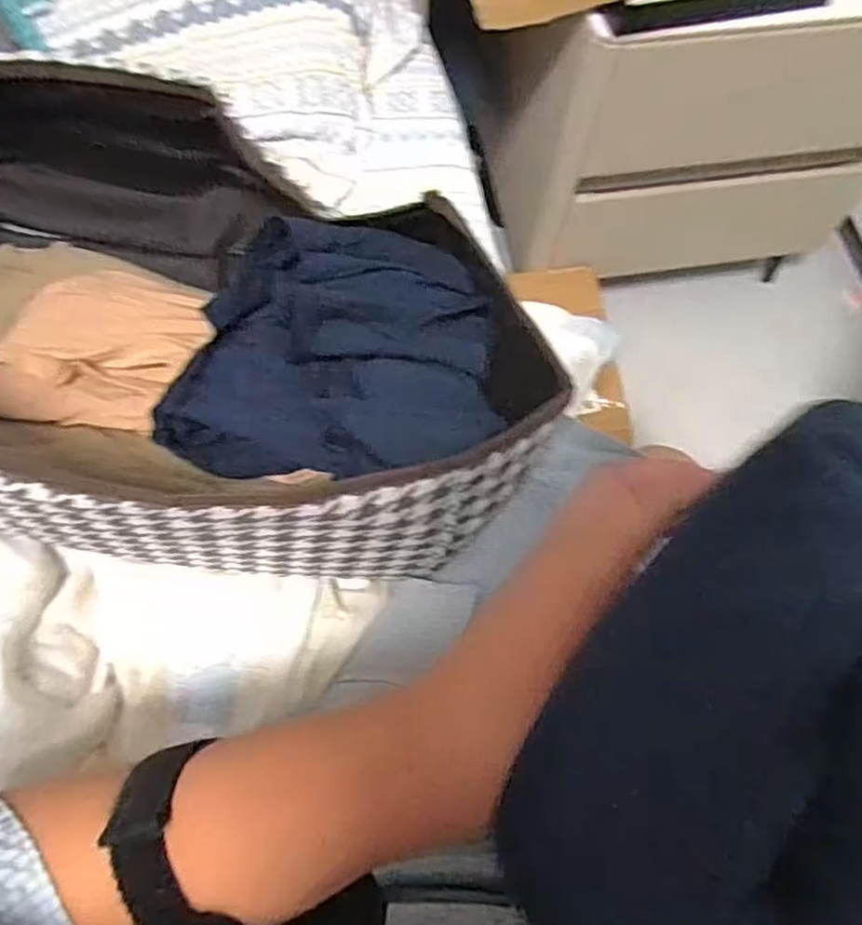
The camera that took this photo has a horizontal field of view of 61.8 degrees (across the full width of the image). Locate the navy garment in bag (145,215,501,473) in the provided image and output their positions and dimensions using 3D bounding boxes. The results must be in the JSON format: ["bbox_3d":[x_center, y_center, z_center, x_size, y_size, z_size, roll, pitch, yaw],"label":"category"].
[{"bbox_3d":[-0.063,-0.072,0.465,0.205,0.042,0.177,-2,69,-3],"label":"navy garment in bag"}]

